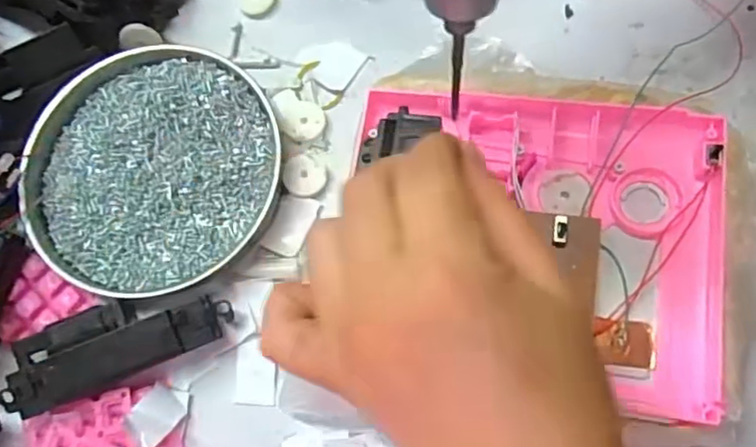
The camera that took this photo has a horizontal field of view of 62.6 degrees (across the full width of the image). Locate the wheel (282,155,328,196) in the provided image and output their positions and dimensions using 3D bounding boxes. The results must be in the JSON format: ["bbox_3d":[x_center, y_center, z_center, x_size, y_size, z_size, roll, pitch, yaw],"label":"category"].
[{"bbox_3d":[-0.039,-0.026,0.330,0.023,0.004,0.021,-1,74,5],"label":"wheel"}]

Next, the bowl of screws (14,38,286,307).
[{"bbox_3d":[-0.119,-0.029,0.328,0.128,0.022,0.132,-1,74,5],"label":"bowl of screws"}]

